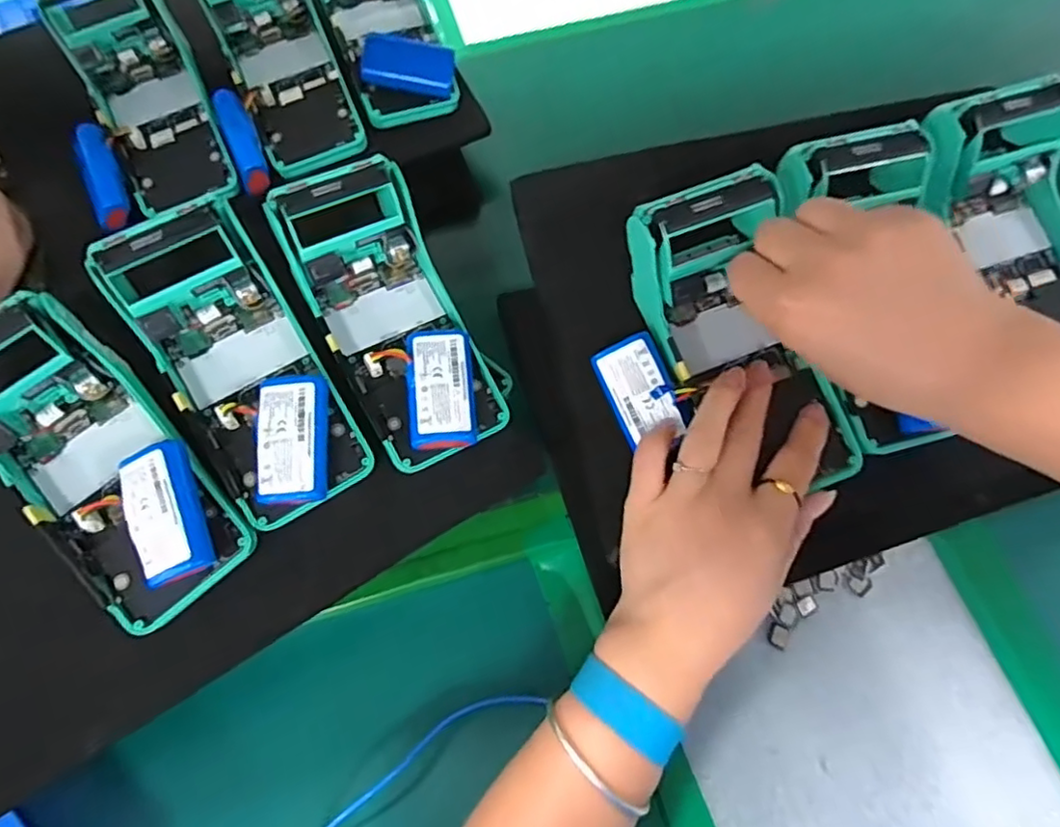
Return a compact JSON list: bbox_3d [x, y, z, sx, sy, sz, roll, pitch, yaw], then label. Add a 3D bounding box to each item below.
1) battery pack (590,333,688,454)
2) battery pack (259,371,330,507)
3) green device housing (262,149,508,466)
[{"bbox_3d":[0.060,-0.014,0.341,0.035,0.006,0.057,-25,80,20],"label":"battery pack"},{"bbox_3d":[-0.126,0.013,0.328,0.034,0.022,0.064,-5,64,0],"label":"battery pack"},{"bbox_3d":[-0.078,-0.054,0.363,0.082,0.059,0.171,-25,91,-10],"label":"green device housing"}]

